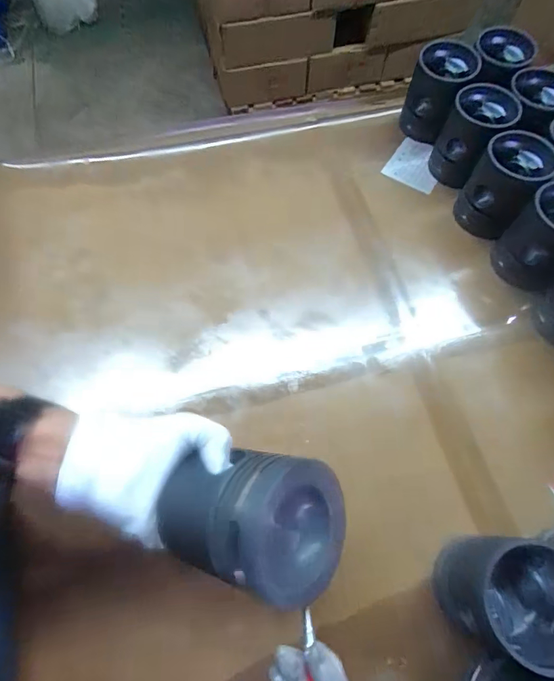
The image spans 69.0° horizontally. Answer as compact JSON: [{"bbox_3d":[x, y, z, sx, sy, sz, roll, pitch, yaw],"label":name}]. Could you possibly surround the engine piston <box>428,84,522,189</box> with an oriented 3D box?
[{"bbox_3d":[0.295,-0.308,0.613,0.088,0.106,0.096,30,68,14],"label":"engine piston"}]

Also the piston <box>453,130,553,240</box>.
[{"bbox_3d":[0.318,-0.216,0.570,0.092,0.110,0.086,0,64,0],"label":"piston"}]

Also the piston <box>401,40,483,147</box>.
[{"bbox_3d":[0.257,-0.400,0.652,0.085,0.113,0.085,0,64,0],"label":"piston"}]

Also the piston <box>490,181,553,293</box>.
[{"bbox_3d":[0.348,-0.129,0.524,0.089,0.114,0.087,0,64,0],"label":"piston"}]

